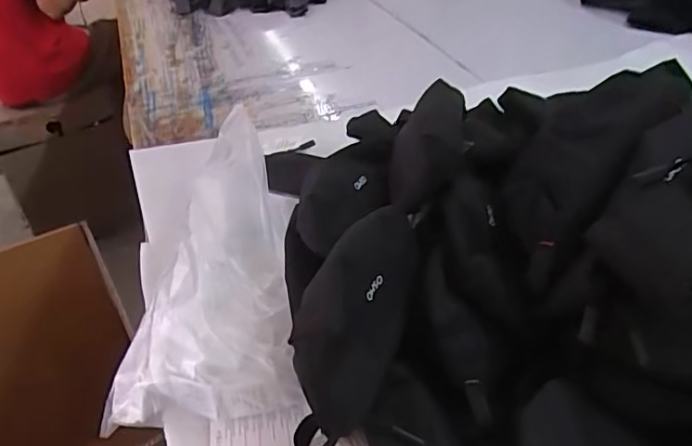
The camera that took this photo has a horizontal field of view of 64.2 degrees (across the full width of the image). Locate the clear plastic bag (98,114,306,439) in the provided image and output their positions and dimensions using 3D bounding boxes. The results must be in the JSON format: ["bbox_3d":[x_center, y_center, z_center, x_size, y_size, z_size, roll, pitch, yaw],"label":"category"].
[{"bbox_3d":[-0.133,0.021,0.550,0.169,0.087,0.337,-3,51,-1],"label":"clear plastic bag"}]

